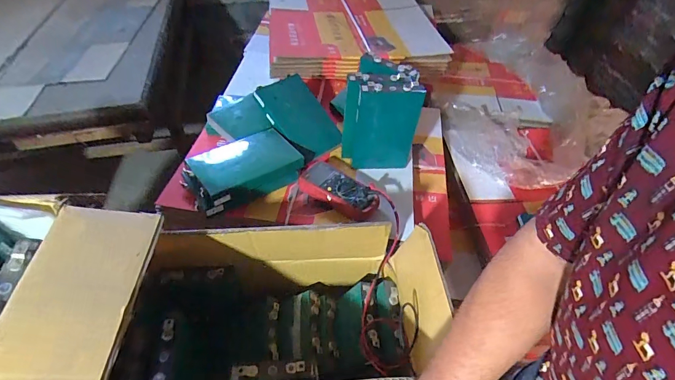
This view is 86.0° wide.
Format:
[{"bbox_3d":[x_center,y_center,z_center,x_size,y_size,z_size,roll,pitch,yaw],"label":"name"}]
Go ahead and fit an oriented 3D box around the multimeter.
[{"bbox_3d":[0.004,-0.001,0.785,0.177,0.042,0.085,24,51,20],"label":"multimeter"}]

